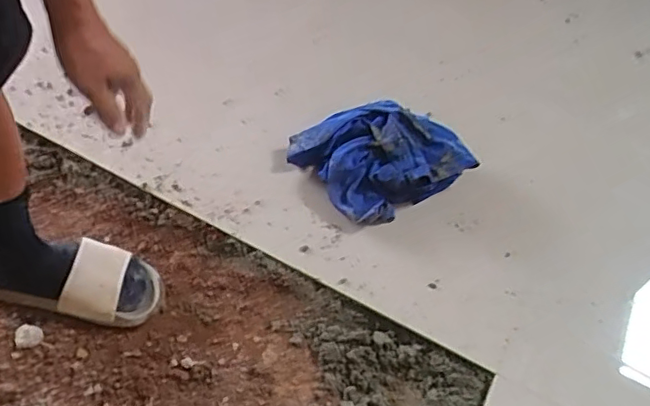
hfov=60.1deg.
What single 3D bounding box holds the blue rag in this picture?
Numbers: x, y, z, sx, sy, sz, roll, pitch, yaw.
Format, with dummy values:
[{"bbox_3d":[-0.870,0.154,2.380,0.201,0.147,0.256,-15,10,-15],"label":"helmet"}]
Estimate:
[{"bbox_3d":[0.092,-0.089,0.967,0.253,0.082,0.213,-25,60,-22],"label":"blue rag"}]

